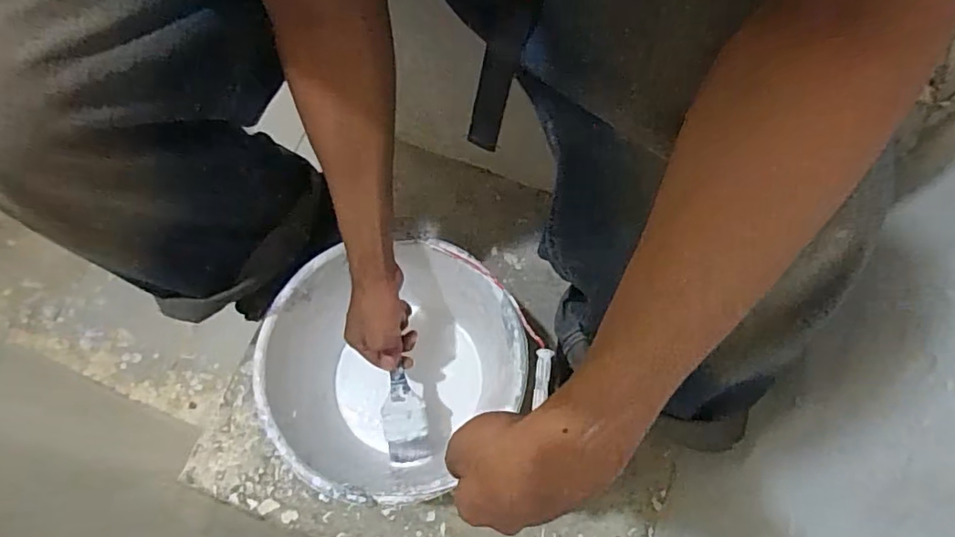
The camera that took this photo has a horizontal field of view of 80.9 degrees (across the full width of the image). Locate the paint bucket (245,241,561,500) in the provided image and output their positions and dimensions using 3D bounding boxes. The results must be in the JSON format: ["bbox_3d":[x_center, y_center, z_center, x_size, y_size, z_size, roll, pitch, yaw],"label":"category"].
[{"bbox_3d":[-0.103,0.113,0.687,0.272,0.209,0.291,0,72,0],"label":"paint bucket"}]

